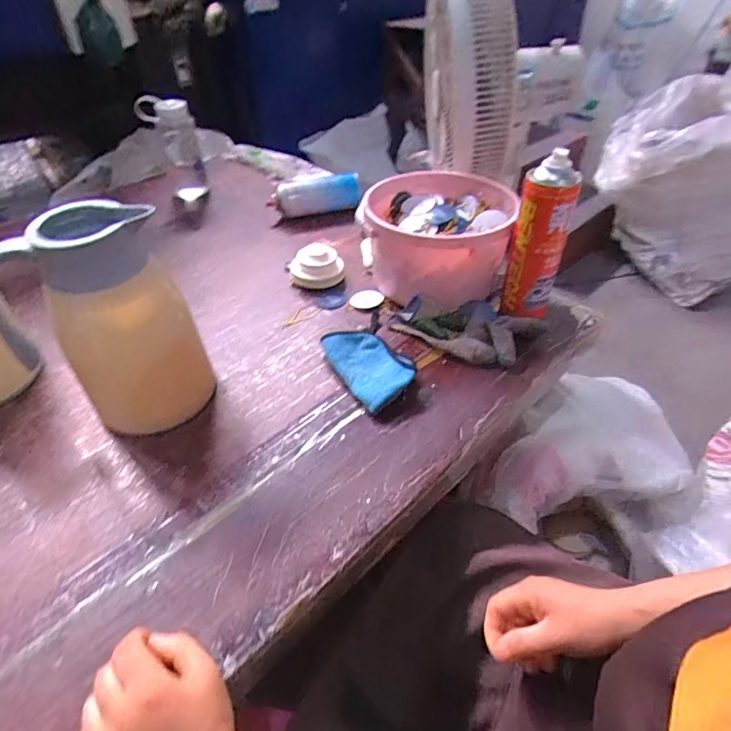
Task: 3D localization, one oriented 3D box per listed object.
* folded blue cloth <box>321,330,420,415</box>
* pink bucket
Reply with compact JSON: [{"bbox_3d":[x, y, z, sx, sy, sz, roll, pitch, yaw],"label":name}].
[{"bbox_3d":[0.006,-0.001,0.612,0.079,0.032,0.133,-22,47,-22],"label":"folded blue cloth"},{"bbox_3d":[0.110,-0.188,0.734,0.213,0.145,0.227,0,43,0],"label":"pink bucket"}]

